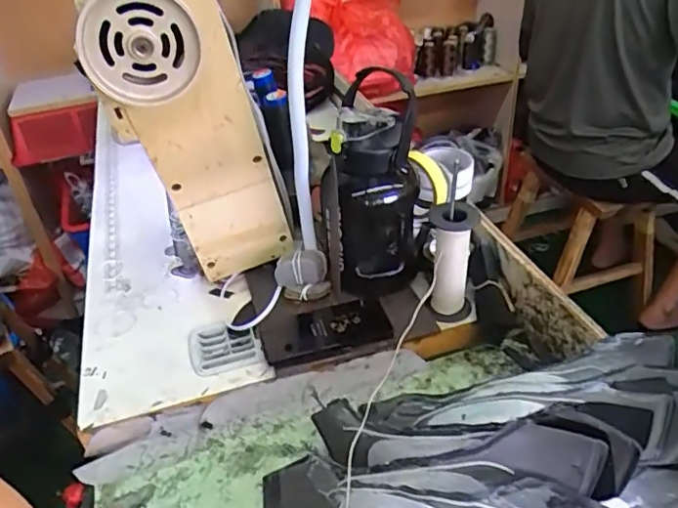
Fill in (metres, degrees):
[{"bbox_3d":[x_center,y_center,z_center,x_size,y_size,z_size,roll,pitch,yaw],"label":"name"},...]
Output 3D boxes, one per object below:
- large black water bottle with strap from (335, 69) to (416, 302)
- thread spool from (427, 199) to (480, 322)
[{"bbox_3d":[0.046,-0.066,0.708,0.102,0.232,0.092,-1,36,5],"label":"large black water bottle with strap"},{"bbox_3d":[0.135,0.011,0.687,0.059,0.140,0.066,5,37,13],"label":"thread spool"}]

